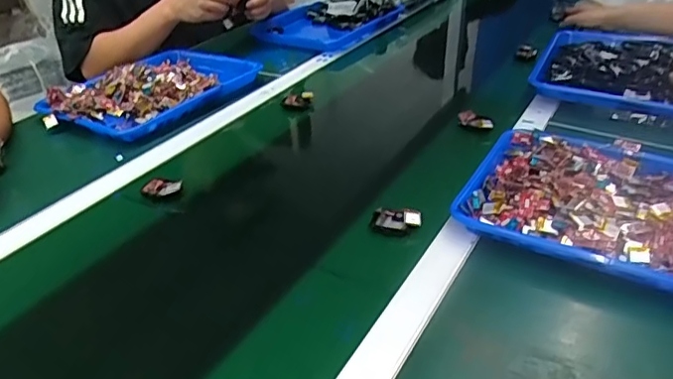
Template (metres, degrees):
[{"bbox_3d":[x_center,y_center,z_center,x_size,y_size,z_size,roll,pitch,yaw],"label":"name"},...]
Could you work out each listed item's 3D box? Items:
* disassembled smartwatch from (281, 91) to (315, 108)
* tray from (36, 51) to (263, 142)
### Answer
[{"bbox_3d":[-0.066,-0.153,0.942,0.054,0.026,0.019,-5,32,-3],"label":"disassembled smartwatch"},{"bbox_3d":[-0.317,-0.181,0.973,0.227,0.049,0.340,18,38,30],"label":"tray"}]

